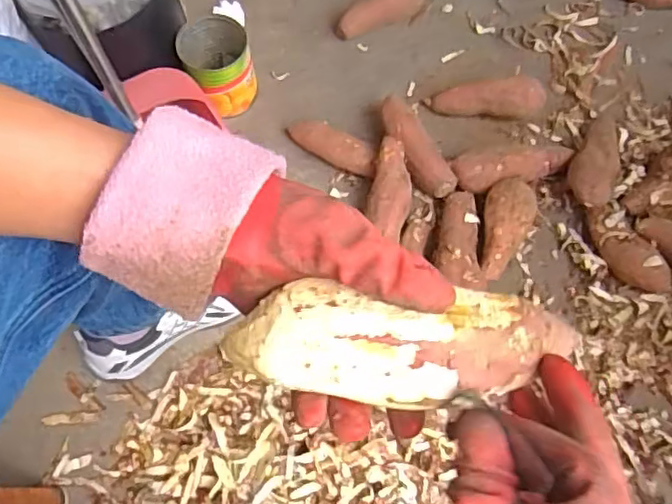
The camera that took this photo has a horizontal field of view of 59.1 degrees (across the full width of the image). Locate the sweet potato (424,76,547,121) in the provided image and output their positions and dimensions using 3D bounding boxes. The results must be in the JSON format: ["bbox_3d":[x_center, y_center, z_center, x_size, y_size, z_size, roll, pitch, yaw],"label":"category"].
[{"bbox_3d":[0.227,-0.231,0.899,0.167,0.065,0.048,5,70,4],"label":"sweet potato"}]

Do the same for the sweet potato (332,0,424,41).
[{"bbox_3d":[0.076,-0.396,0.952,0.174,0.054,0.051,-25,70,6],"label":"sweet potato"}]

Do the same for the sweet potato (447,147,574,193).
[{"bbox_3d":[0.255,-0.120,0.851,0.180,0.060,0.059,-10,70,-2],"label":"sweet potato"}]

